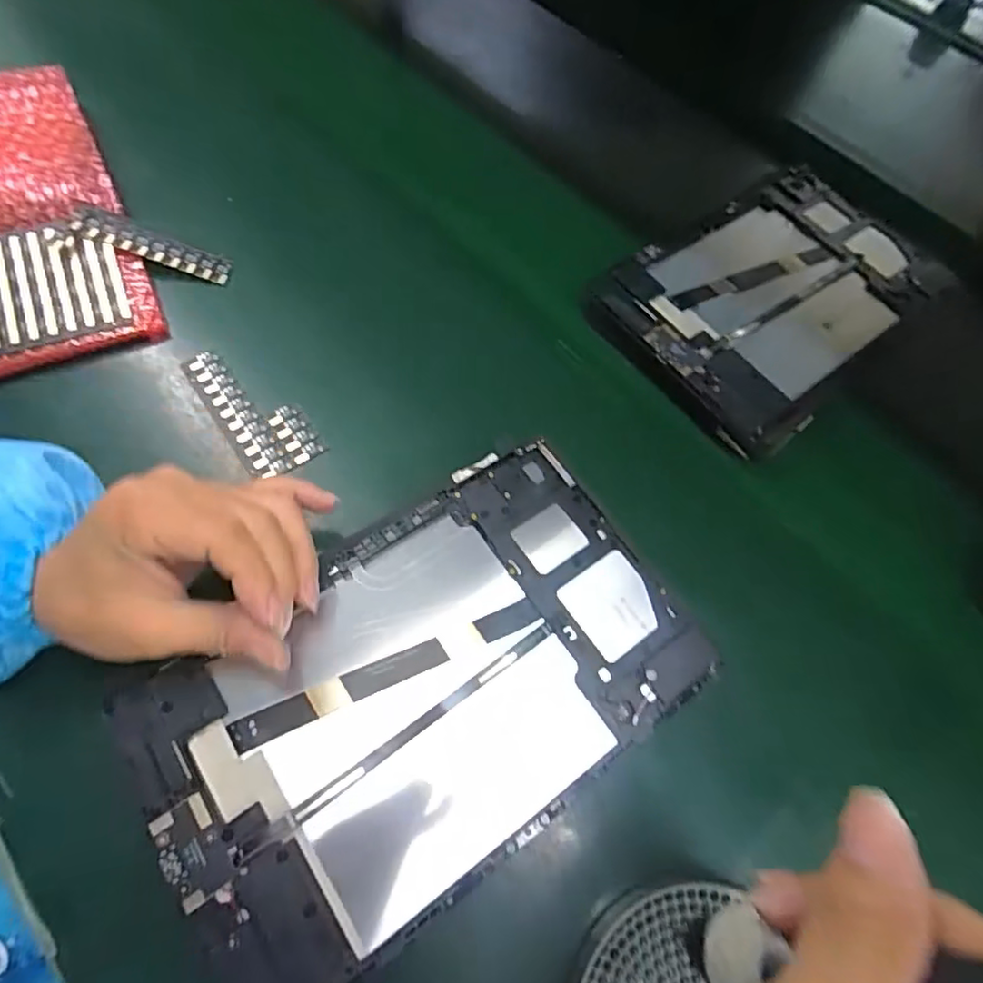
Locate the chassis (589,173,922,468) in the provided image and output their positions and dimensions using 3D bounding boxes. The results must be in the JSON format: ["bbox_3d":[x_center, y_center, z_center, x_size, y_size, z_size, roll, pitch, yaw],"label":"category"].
[{"bbox_3d":[0.195,-0.133,0.413,0.238,0.019,0.152,-33,71,-21],"label":"chassis"}]

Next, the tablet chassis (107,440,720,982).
[{"bbox_3d":[-0.028,0.086,0.267,0.234,0.017,0.145,-32,67,-20],"label":"tablet chassis"}]

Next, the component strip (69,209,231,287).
[{"bbox_3d":[-0.216,-0.156,0.380,0.097,0.009,0.022,19,60,-7],"label":"component strip"}]

